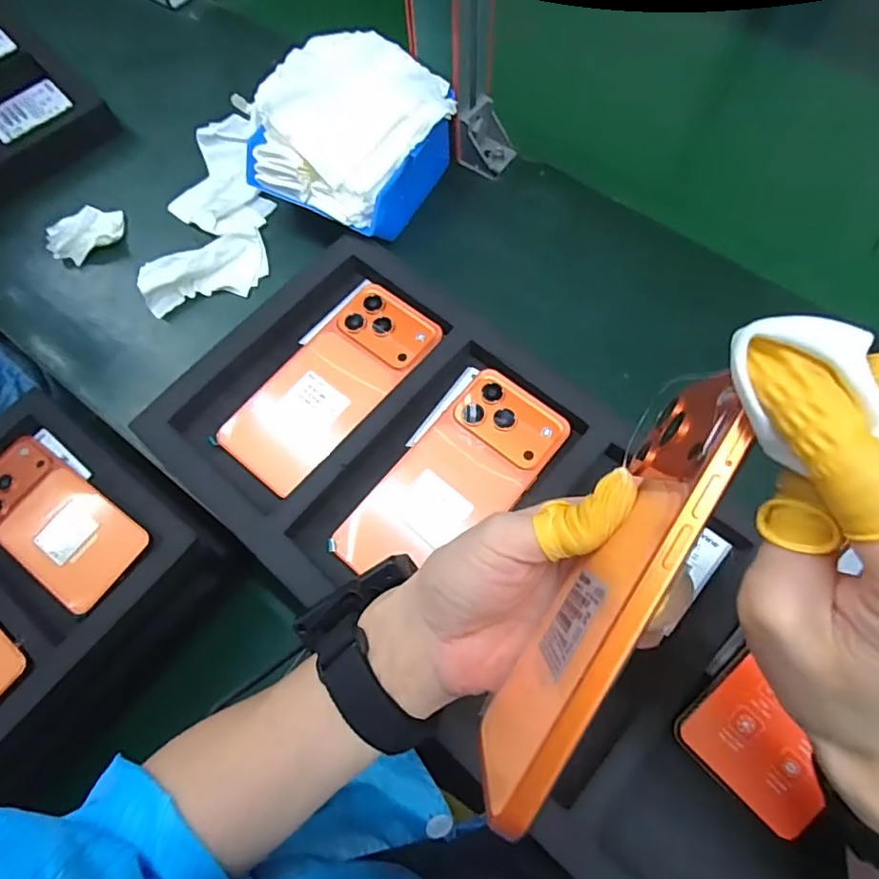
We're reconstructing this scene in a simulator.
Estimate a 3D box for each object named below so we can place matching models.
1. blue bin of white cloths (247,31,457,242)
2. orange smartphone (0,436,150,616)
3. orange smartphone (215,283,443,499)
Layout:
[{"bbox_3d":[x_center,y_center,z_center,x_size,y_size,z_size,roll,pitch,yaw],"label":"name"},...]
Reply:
[{"bbox_3d":[-0.070,-0.234,0.447,0.131,0.080,0.131,29,71,14],"label":"blue bin of white cloths"},{"bbox_3d":[-0.319,0.068,0.466,0.163,0.016,0.074,33,72,15],"label":"orange smartphone"},{"bbox_3d":[-0.076,-0.039,0.398,0.080,0.011,0.163,39,74,17],"label":"orange smartphone"}]

